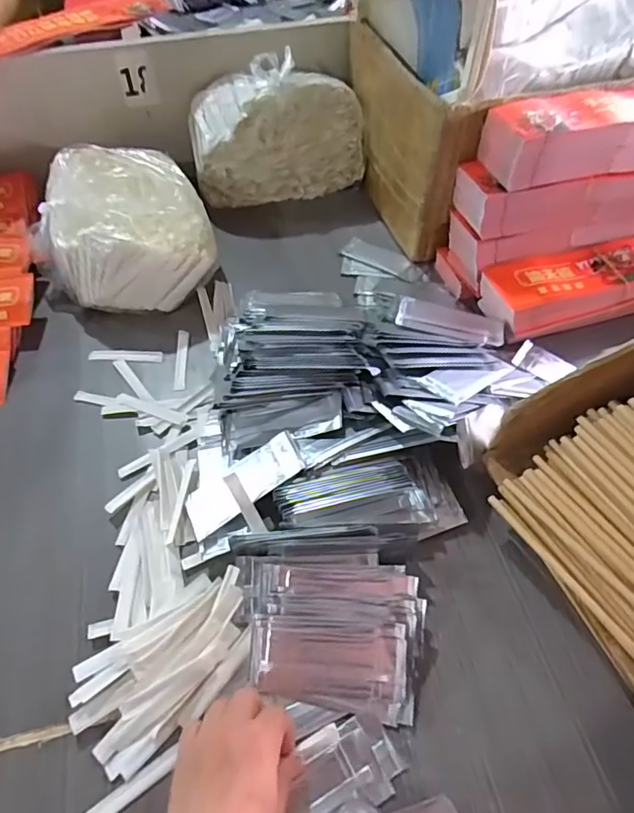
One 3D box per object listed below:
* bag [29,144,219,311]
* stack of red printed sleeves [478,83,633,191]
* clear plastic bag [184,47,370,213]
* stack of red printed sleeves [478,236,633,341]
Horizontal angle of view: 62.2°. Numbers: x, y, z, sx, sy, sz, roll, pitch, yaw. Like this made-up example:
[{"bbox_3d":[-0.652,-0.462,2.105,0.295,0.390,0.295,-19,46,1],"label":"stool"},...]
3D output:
[{"bbox_3d":[-0.263,-0.242,0.700,0.223,0.114,0.252,-14,56,-10],"label":"bag"},{"bbox_3d":[0.363,-0.326,0.615,0.342,0.066,0.091,-13,56,-9],"label":"stack of red printed sleeves"},{"bbox_3d":[-0.060,-0.411,0.789,0.248,0.168,0.088,-10,56,-7],"label":"clear plastic bag"},{"bbox_3d":[0.383,-0.162,0.676,0.344,0.055,0.104,-14,56,-10],"label":"stack of red printed sleeves"}]

